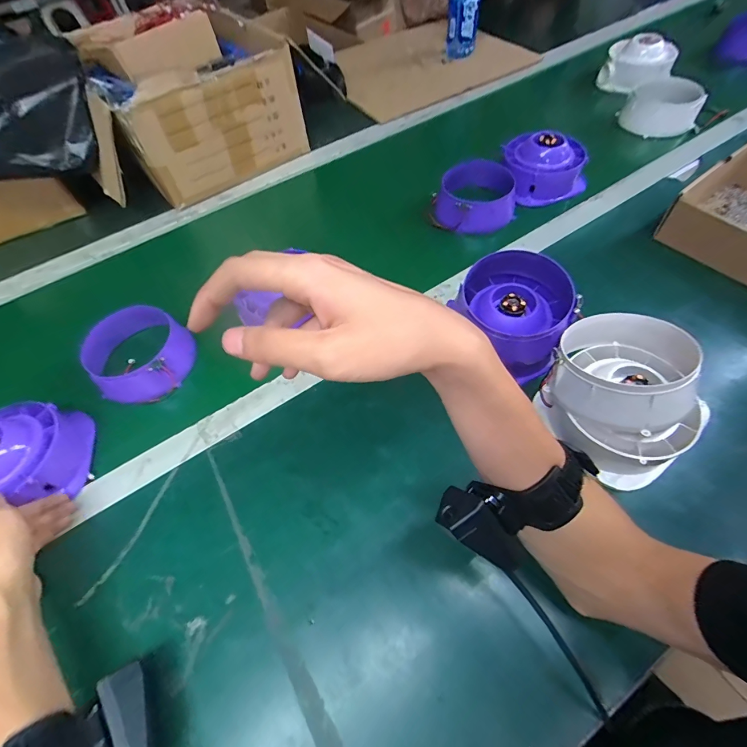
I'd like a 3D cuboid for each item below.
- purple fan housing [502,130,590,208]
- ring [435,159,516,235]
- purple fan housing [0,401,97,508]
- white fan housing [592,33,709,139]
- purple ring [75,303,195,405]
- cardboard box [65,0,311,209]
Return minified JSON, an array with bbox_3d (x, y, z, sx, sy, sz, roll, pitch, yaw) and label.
[{"bbox_3d":[0.288,-0.348,0.648,0.136,0.082,0.109,6,59,9],"label":"purple fan housing"},{"bbox_3d":[0.164,-0.295,0.631,0.112,0.072,0.110,-2,58,4],"label":"ring"},{"bbox_3d":[-0.384,0.087,0.424,0.083,0.081,0.112,-10,58,-4],"label":"purple fan housing"},{"bbox_3d":[0.563,-0.584,0.787,0.124,0.117,0.261,-1,58,1],"label":"white fan housing"},{"bbox_3d":[-0.300,-0.026,0.495,0.119,0.066,0.100,-30,60,-13],"label":"purple ring"},{"bbox_3d":[-0.308,-0.483,0.691,0.312,0.175,0.206,-34,61,-15],"label":"cardboard box"}]

